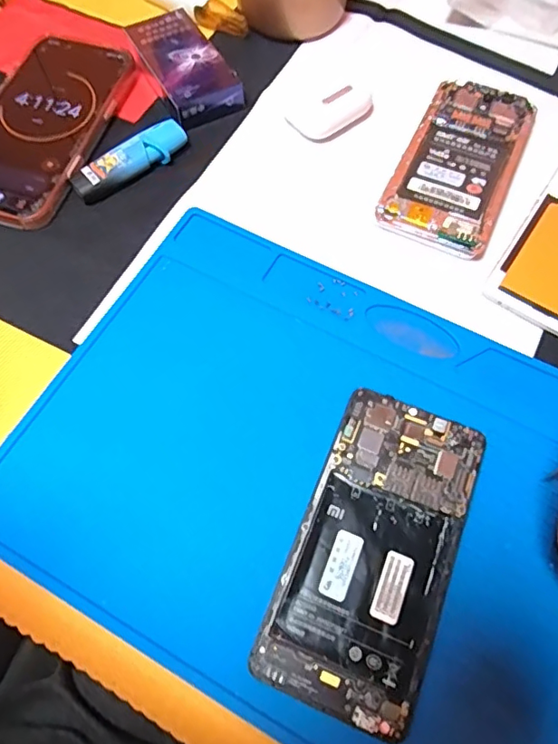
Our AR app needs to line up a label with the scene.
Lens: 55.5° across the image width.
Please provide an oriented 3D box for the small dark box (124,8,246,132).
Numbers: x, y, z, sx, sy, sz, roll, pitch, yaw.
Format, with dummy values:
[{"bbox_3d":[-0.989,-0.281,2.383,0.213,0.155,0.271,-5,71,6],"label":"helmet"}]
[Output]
[{"bbox_3d":[-0.068,-0.224,0.390,0.051,0.024,0.094,-26,68,-11],"label":"small dark box"}]

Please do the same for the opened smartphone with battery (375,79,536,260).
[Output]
[{"bbox_3d":[0.121,-0.140,0.355,0.065,0.014,0.139,24,68,11],"label":"opened smartphone with battery"}]

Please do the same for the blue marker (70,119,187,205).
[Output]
[{"bbox_3d":[-0.100,-0.143,0.357,0.083,0.014,0.022,-34,70,-14],"label":"blue marker"}]

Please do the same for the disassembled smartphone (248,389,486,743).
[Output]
[{"bbox_3d":[0.046,0.084,0.256,0.069,0.008,0.146,21,67,9],"label":"disassembled smartphone"}]

